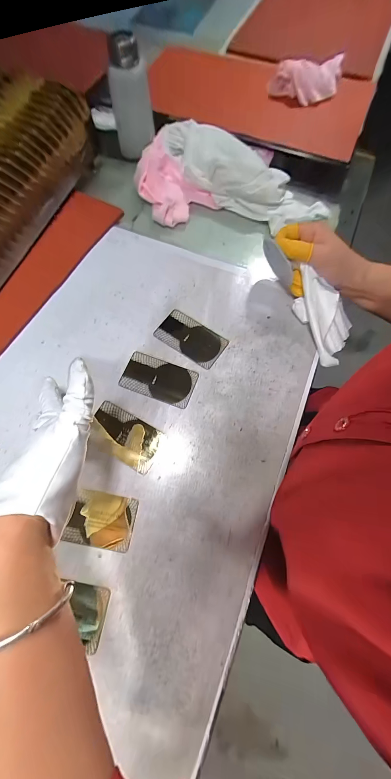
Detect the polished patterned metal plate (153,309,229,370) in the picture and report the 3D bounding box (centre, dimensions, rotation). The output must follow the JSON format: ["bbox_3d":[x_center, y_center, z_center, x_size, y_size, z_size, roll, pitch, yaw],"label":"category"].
[{"bbox_3d":[-0.006,-0.066,0.338,0.086,0.004,0.048,32,74,12],"label":"polished patterned metal plate"}]

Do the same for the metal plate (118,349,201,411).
[{"bbox_3d":[-0.044,-0.012,0.321,0.087,0.005,0.049,20,69,7],"label":"metal plate"}]

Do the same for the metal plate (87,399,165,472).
[{"bbox_3d":[-0.080,0.052,0.296,0.084,0.005,0.049,27,72,7],"label":"metal plate"}]

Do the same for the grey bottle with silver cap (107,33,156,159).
[{"bbox_3d":[-0.096,-0.430,0.403,0.058,0.125,0.054,-9,70,-3],"label":"grey bottle with silver cap"}]

